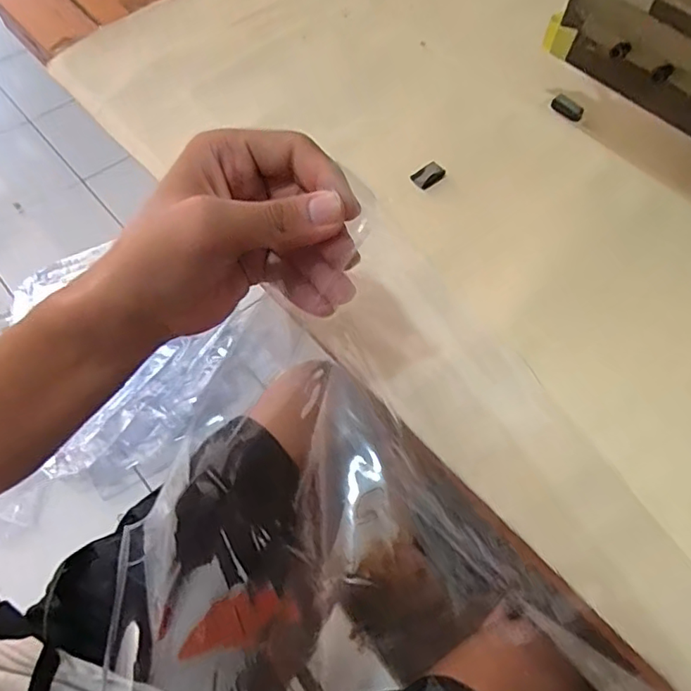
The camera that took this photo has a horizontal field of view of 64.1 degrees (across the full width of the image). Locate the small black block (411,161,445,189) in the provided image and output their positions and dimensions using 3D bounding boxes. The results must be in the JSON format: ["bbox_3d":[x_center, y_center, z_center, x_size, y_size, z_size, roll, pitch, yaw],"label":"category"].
[{"bbox_3d":[0.057,-0.116,0.379,0.023,0.007,0.014,-33,66,-17],"label":"small black block"}]

